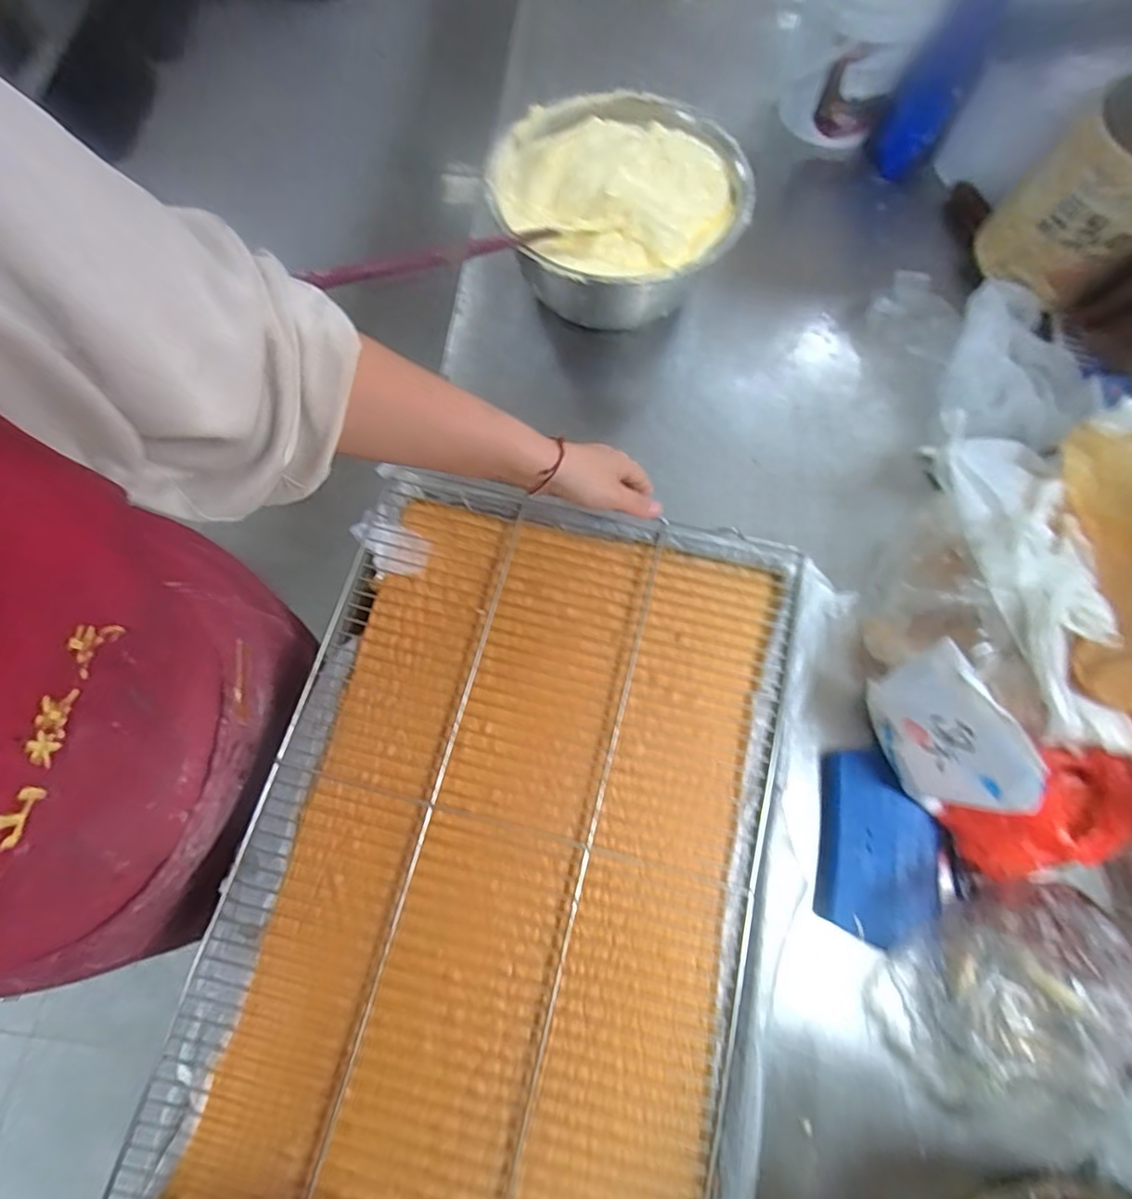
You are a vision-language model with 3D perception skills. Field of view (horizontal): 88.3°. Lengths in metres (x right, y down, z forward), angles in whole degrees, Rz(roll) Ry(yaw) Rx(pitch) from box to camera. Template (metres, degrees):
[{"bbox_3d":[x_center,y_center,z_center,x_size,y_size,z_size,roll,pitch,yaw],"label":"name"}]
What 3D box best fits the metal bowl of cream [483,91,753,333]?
[{"bbox_3d":[0.051,-0.412,0.636,0.245,0.137,0.255,0,72,-1],"label":"metal bowl of cream"}]

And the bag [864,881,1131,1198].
[{"bbox_3d":[0.334,0.292,0.416,0.159,0.103,0.174,30,74,9],"label":"bag"}]

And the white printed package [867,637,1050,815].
[{"bbox_3d":[0.286,0.106,0.453,0.019,0.146,0.120,-20,73,-7],"label":"white printed package"}]

